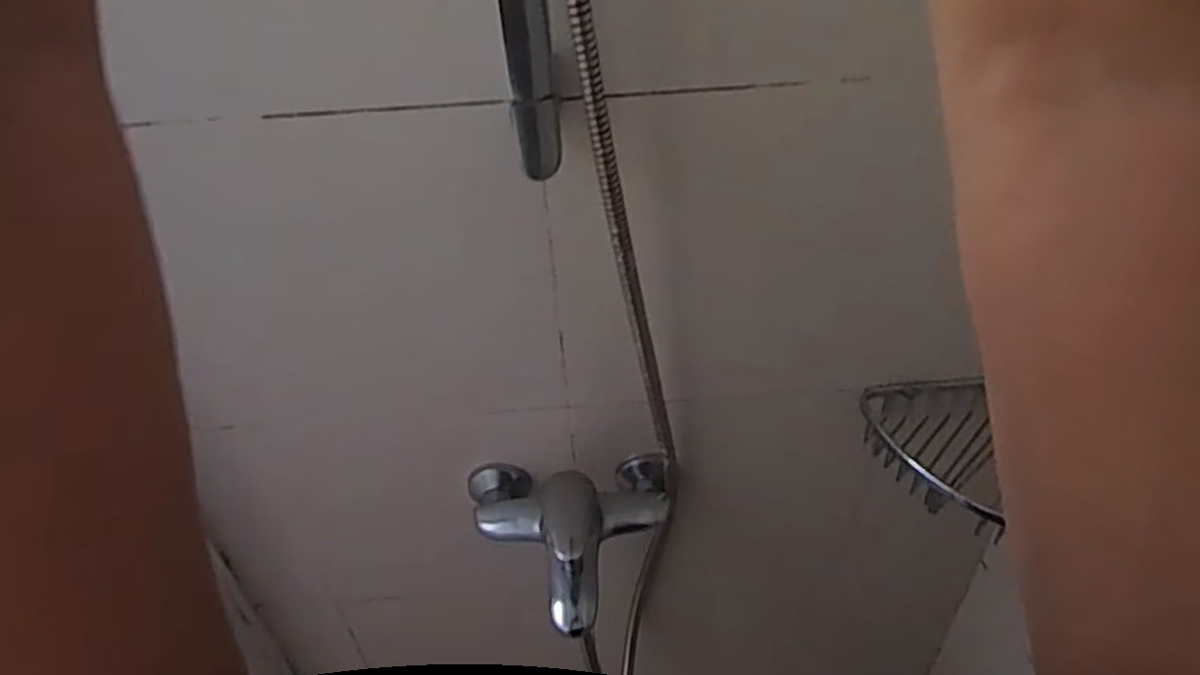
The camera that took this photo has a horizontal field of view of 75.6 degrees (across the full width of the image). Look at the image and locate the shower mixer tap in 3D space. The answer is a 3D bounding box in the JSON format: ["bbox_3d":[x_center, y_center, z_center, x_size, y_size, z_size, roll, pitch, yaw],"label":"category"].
[{"bbox_3d":[-0.031,0.172,0.711,0.194,0.093,0.168,-3,40,1],"label":"shower mixer tap"}]

